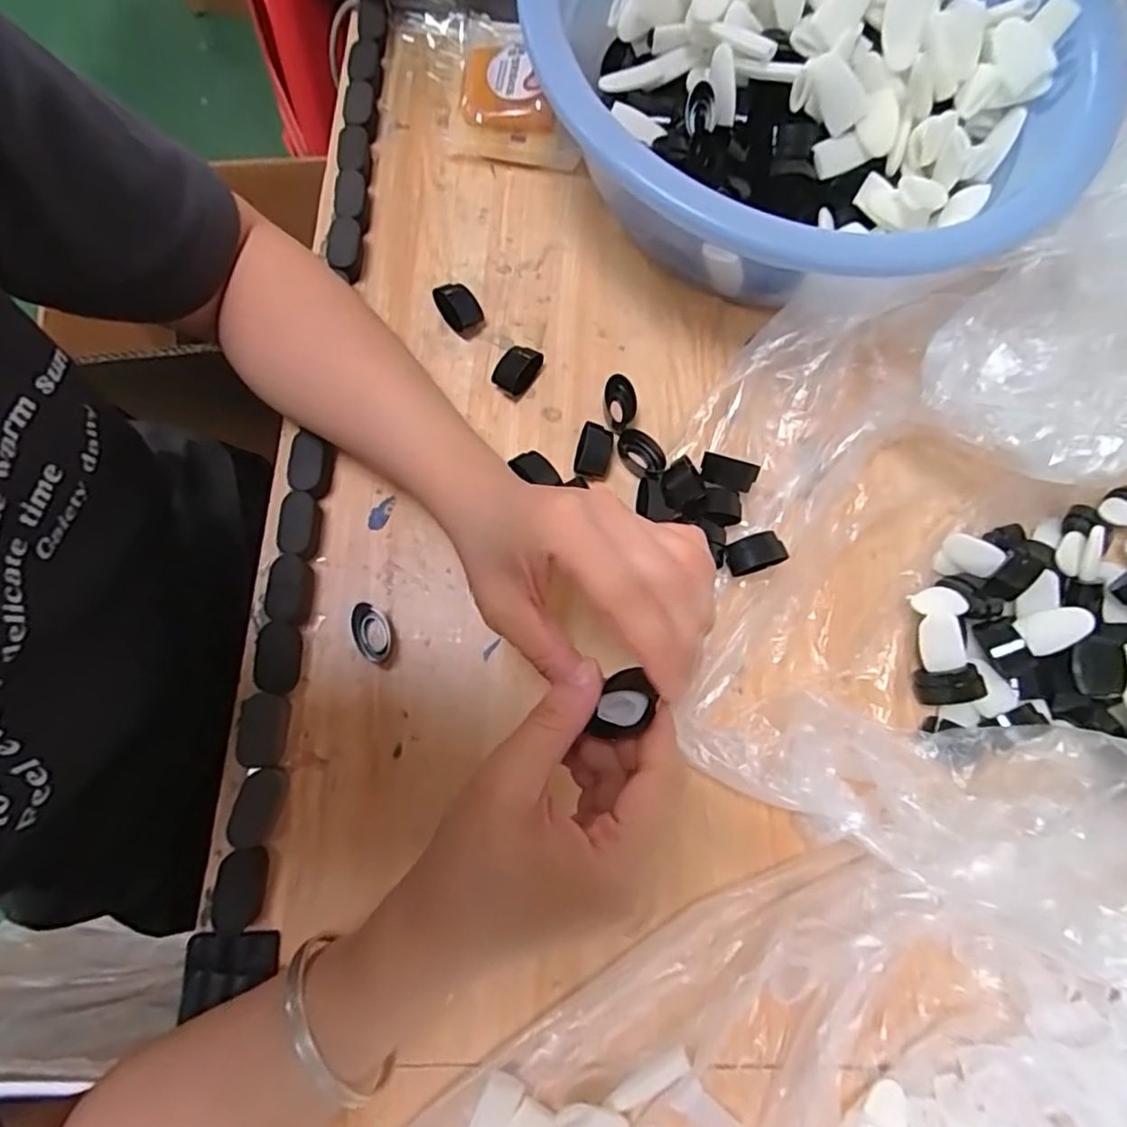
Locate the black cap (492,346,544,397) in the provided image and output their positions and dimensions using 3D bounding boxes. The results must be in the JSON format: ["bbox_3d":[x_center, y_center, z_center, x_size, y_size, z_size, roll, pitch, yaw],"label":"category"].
[{"bbox_3d":[-0.028,-0.121,0.387,0.024,0.014,0.029,24,76,2],"label":"black cap"}]

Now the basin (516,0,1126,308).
[{"bbox_3d":[0.140,-0.301,0.391,0.325,0.116,0.318,1,76,-3],"label":"basin"}]

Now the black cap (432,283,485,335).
[{"bbox_3d":[-0.068,-0.165,0.395,0.023,0.016,0.029,-30,80,-10],"label":"black cap"}]

